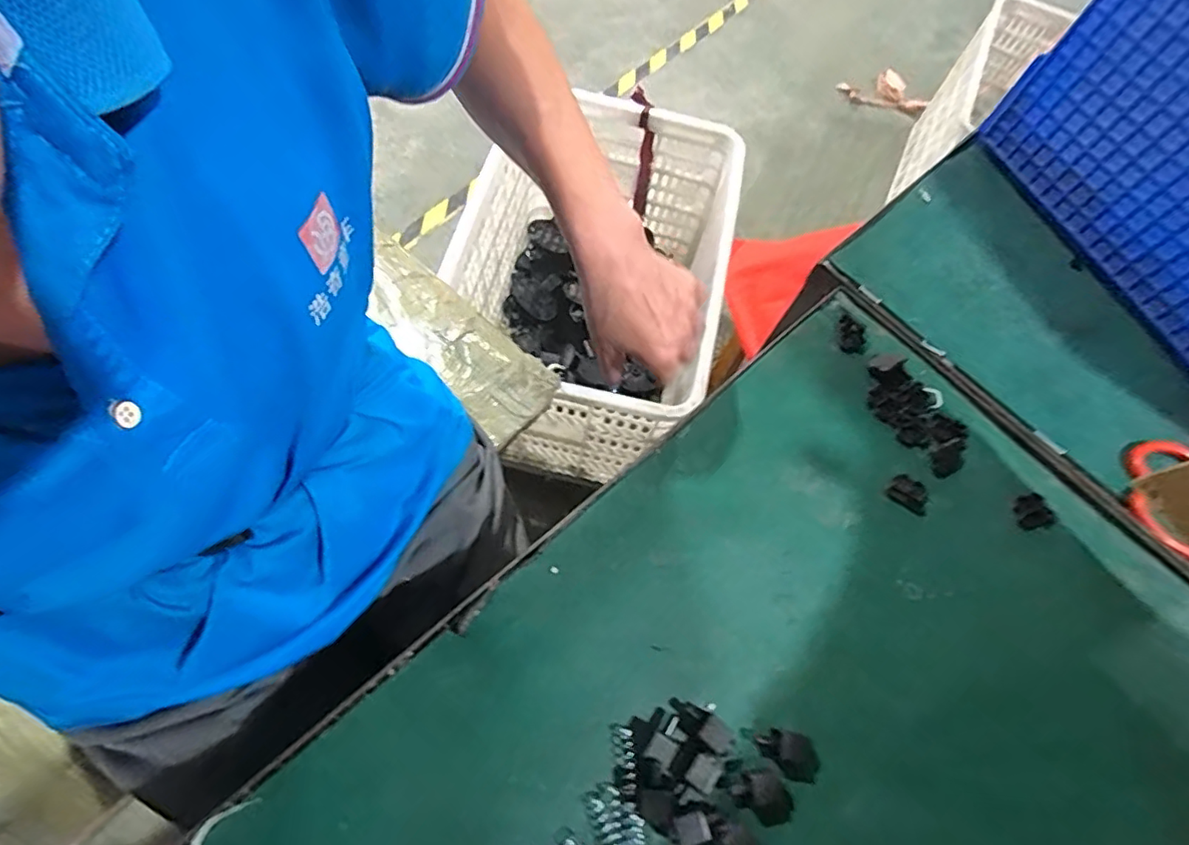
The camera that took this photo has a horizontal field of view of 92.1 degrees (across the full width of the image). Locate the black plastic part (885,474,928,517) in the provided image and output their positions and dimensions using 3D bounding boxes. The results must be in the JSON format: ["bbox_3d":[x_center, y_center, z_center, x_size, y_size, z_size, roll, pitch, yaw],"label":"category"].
[{"bbox_3d":[0.265,0.059,0.482,0.034,0.006,0.028,29,65,12],"label":"black plastic part"}]

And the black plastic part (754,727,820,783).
[{"bbox_3d":[0.133,0.225,0.388,0.026,0.016,0.042,-41,71,-21],"label":"black plastic part"}]

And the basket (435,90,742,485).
[{"bbox_3d":[0.001,-0.233,1.048,0.401,0.369,0.567,13,65,1],"label":"basket"}]

